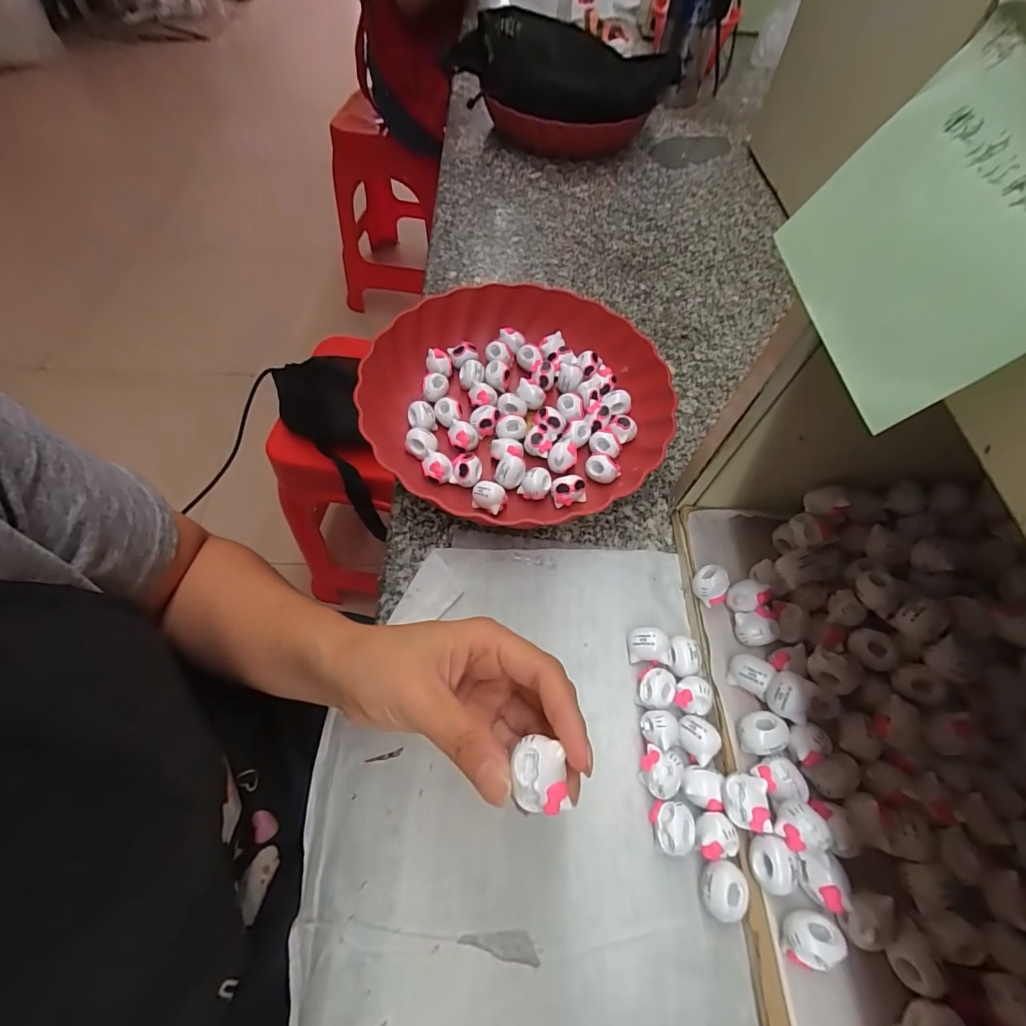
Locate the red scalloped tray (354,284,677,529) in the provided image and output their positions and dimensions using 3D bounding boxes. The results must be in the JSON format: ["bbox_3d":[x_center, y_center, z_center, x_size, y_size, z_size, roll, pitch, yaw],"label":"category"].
[{"bbox_3d":[0.004,-0.092,0.388,0.247,0.047,0.238,-23,64,-15],"label":"red scalloped tray"}]

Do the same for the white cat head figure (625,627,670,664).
[{"bbox_3d":[0.088,0.087,0.302,0.026,0.018,0.020,6,60,0],"label":"white cat head figure"}]

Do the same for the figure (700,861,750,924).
[{"bbox_3d":[0.108,0.194,0.240,0.023,0.017,0.023,1,60,-2],"label":"figure"}]

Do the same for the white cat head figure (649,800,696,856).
[{"bbox_3d":[0.087,0.171,0.254,0.021,0.017,0.024,0,60,-3],"label":"white cat head figure"}]

